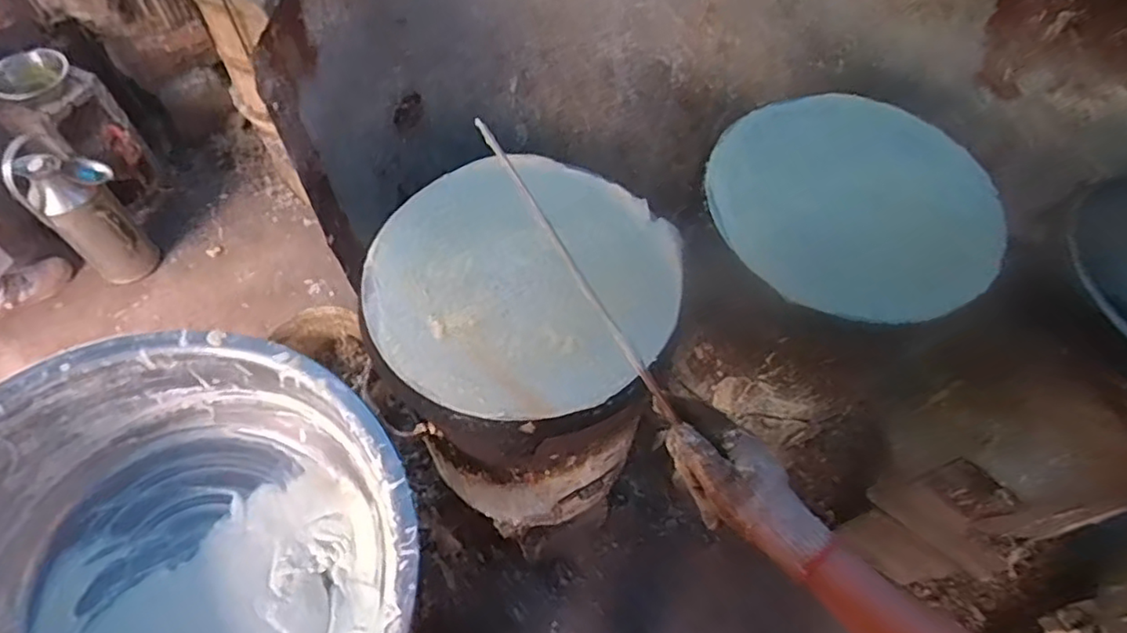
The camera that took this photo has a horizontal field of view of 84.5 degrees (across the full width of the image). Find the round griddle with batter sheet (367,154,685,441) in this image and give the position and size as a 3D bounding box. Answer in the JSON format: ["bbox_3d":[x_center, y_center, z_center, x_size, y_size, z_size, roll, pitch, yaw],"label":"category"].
[{"bbox_3d":[-0.047,-0.041,0.739,0.361,0.050,0.362,2,58,-3],"label":"round griddle with batter sheet"}]

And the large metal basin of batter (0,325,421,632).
[{"bbox_3d":[-0.445,0.313,0.714,0.532,0.224,0.537,-13,60,-11],"label":"large metal basin of batter"}]

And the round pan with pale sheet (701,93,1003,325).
[{"bbox_3d":[0.367,-0.146,0.791,0.311,0.076,0.352,-36,74,-3],"label":"round pan with pale sheet"}]

